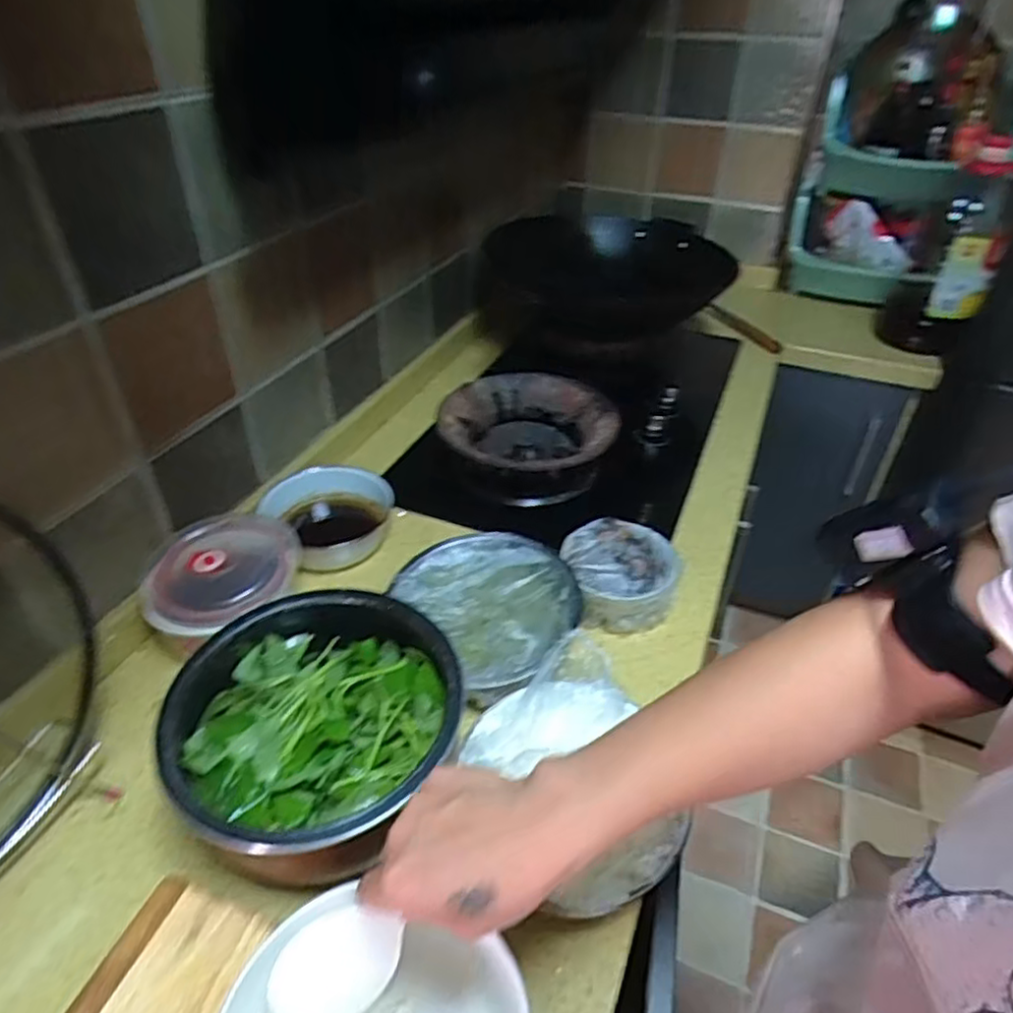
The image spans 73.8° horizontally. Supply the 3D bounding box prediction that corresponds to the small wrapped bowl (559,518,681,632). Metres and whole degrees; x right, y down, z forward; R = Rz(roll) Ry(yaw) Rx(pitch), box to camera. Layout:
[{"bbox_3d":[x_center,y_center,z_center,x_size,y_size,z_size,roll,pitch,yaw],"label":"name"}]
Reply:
[{"bbox_3d":[0.127,0.082,0.771,0.126,0.080,0.116,11,39,12],"label":"small wrapped bowl"}]

